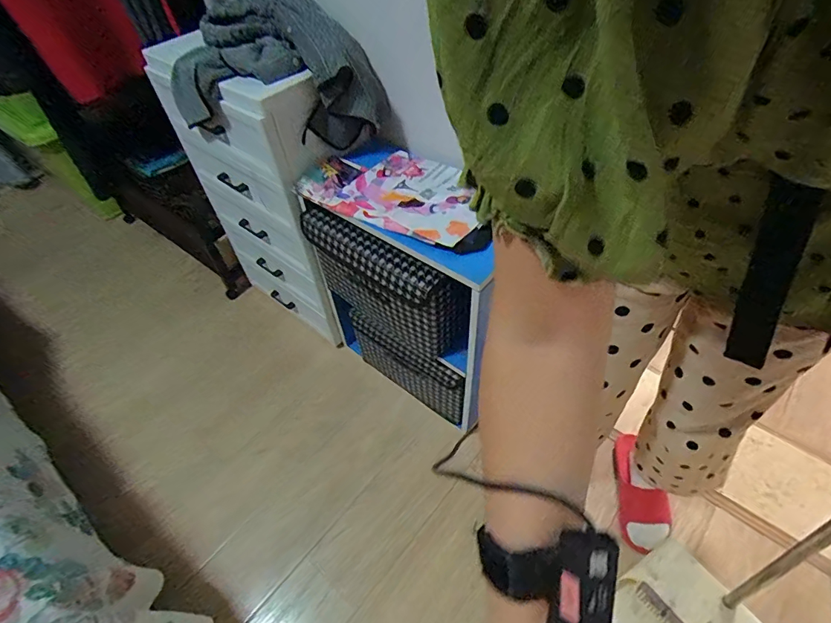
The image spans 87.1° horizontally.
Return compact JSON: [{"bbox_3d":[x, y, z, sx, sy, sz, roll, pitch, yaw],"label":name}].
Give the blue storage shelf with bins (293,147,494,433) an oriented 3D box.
[{"bbox_3d":[0.013,-0.040,1.054,0.490,0.553,0.275,35,60,24],"label":"blue storage shelf with bins"}]

